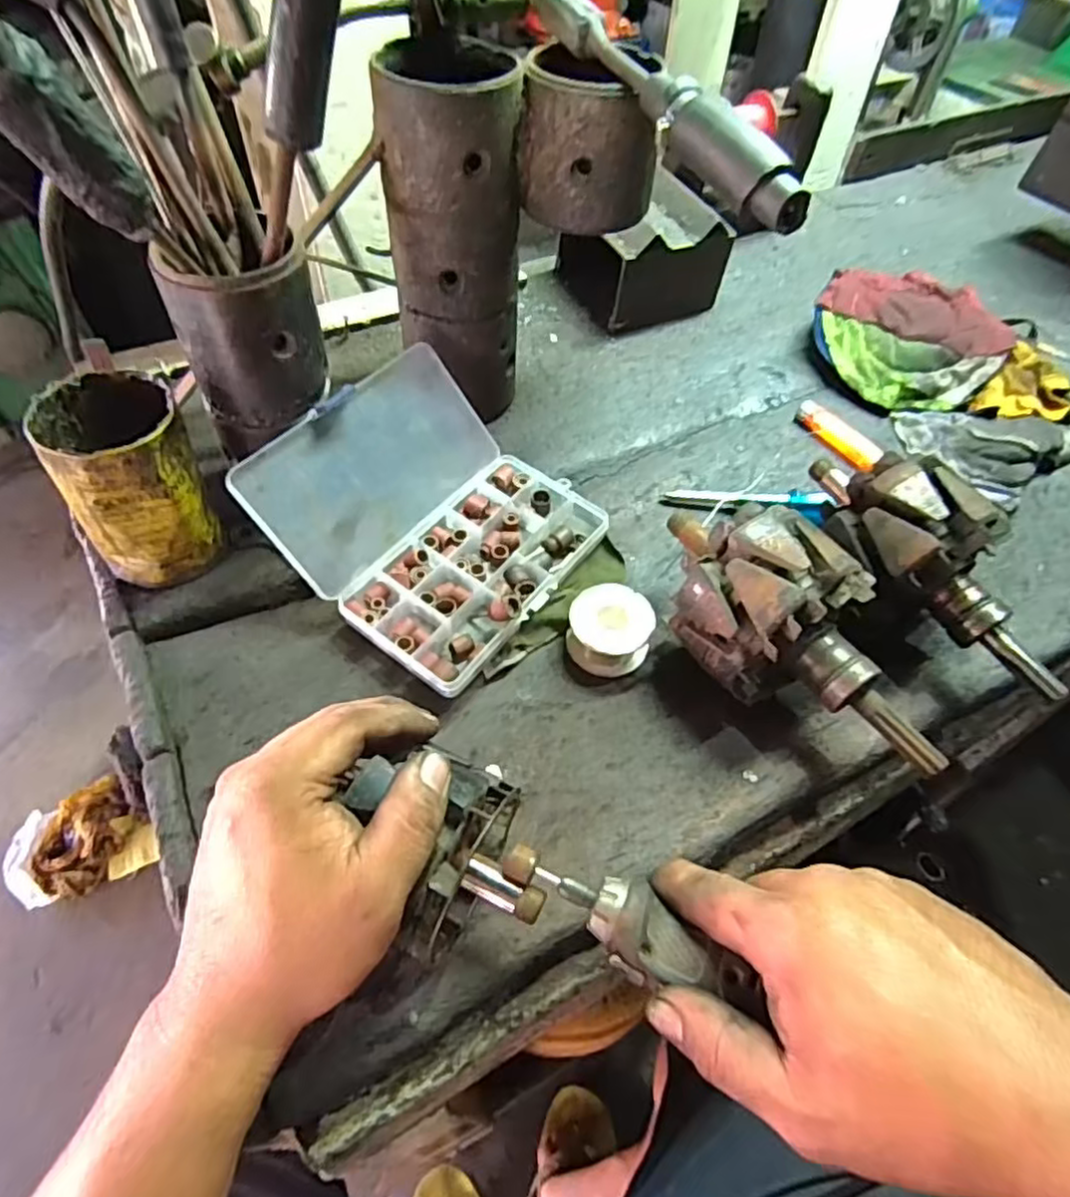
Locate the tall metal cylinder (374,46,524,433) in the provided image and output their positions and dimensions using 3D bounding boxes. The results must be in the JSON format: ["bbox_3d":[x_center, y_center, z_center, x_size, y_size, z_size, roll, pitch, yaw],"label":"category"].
[{"bbox_3d":[-0.055,-0.248,0.481,0.086,0.213,0.096,-2,53,-4],"label":"tall metal cylinder"}]

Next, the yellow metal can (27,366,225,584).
[{"bbox_3d":[-0.245,-0.070,0.419,0.074,0.111,0.074,1,53,-2],"label":"yellow metal can"}]

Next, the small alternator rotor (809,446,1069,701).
[{"bbox_3d":[0.250,-0.027,0.419,0.186,0.078,0.093,38,81,22],"label":"small alternator rotor"}]

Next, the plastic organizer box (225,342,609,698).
[{"bbox_3d":[-0.064,-0.059,0.444,0.175,0.078,0.179,34,59,21],"label":"plastic organizer box"}]

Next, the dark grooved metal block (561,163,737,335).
[{"bbox_3d":[0.100,-0.331,0.647,0.133,0.087,0.113,-19,56,-16],"label":"dark grooved metal block"}]

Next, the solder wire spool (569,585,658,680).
[{"bbox_3d":[0.049,0.021,0.440,0.051,0.032,0.050,1,53,-2],"label":"solder wire spool"}]

